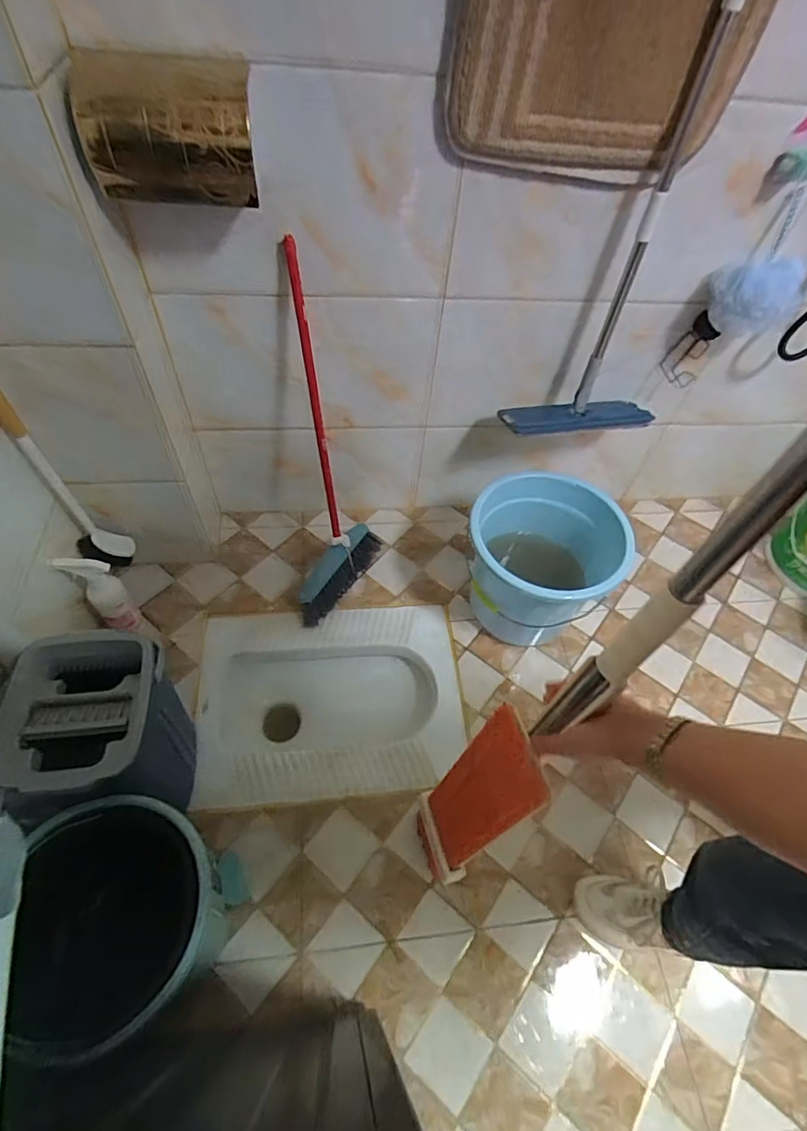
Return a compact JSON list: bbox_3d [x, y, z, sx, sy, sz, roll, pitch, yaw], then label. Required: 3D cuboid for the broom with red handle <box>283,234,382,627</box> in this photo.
[{"bbox_3d":[-0.171,-0.242,1.110,0.227,0.763,0.148,-13,32,-12],"label":"broom with red handle"}]

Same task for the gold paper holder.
[{"bbox_3d":[-0.309,-0.576,0.688,0.215,0.137,0.115,-3,56,-8],"label":"gold paper holder"}]

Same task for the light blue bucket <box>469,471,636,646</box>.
[{"bbox_3d":[0.290,0.005,1.158,0.301,0.312,0.294,2,56,-3],"label":"light blue bucket"}]

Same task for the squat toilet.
[{"bbox_3d":[-0.160,0.330,1.203,0.556,0.229,0.411,-2,56,-7],"label":"squat toilet"}]

